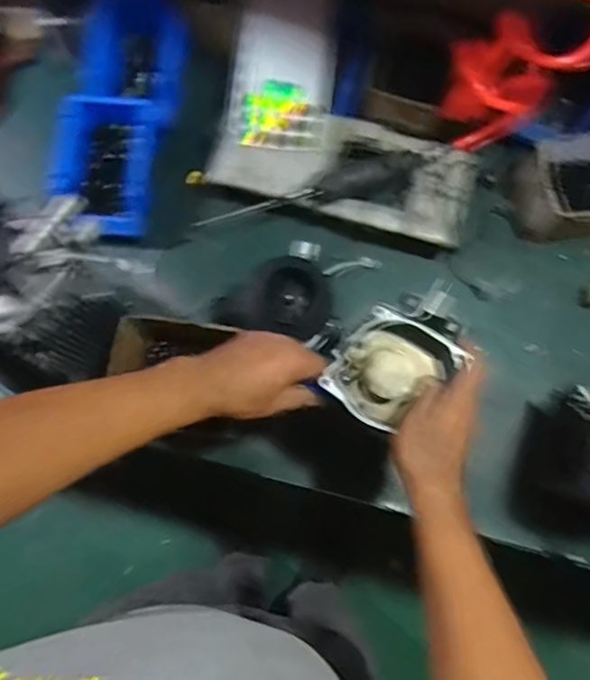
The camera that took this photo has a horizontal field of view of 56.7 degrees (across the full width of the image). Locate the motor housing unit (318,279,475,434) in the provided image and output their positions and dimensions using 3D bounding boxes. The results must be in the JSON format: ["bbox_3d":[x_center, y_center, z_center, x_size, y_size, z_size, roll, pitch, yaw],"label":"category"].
[{"bbox_3d":[0.103,0.016,0.550,0.105,0.053,0.152,43,80,9],"label":"motor housing unit"}]

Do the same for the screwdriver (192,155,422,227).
[{"bbox_3d":[0.026,-0.192,0.714,0.301,0.044,0.039,-19,78,-5],"label":"screwdriver"}]

